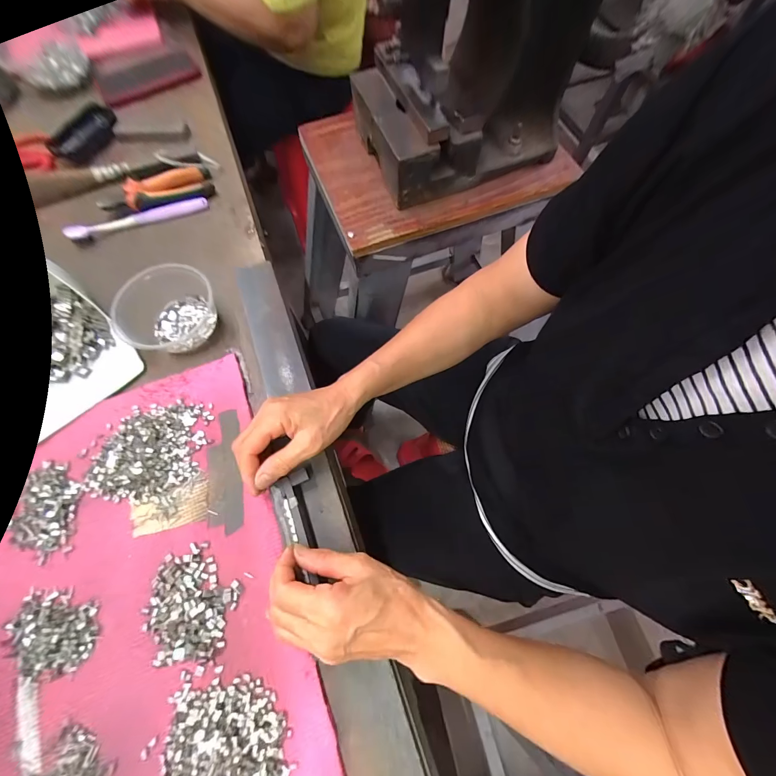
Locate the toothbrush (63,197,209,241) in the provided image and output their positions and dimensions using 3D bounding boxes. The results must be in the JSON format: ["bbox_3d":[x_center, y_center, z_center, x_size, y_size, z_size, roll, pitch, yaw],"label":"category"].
[{"bbox_3d":[-0.353,-0.240,0.465,0.189,0.019,0.012,-18,71,-8],"label":"toothbrush"}]

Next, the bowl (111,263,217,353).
[{"bbox_3d":[-0.258,-0.090,0.384,0.096,0.051,0.107,33,72,10],"label":"bowl"}]

